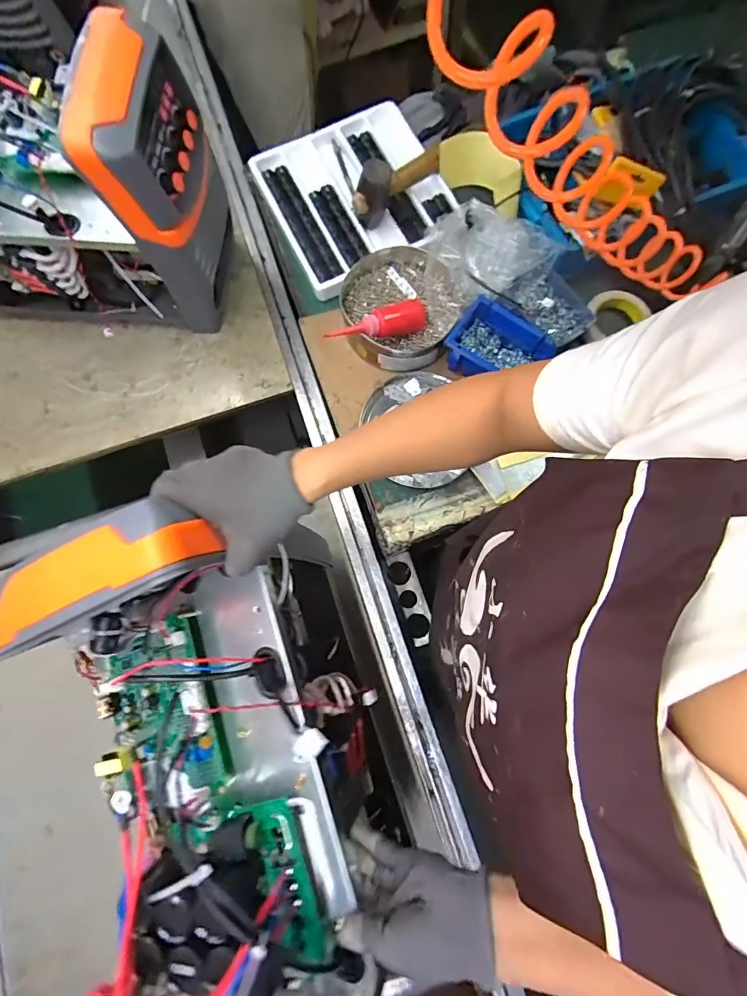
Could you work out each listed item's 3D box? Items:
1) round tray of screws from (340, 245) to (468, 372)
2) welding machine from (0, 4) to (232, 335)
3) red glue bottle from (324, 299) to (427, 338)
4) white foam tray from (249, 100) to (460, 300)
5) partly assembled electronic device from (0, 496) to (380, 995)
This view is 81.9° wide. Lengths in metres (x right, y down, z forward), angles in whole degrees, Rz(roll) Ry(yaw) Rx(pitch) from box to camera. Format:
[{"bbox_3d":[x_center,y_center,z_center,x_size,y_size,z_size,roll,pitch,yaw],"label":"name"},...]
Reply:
[{"bbox_3d":[0.040,-0.315,0.709,0.197,0.076,0.197,0,78,0],"label":"round tray of screws"},{"bbox_3d":[-0.463,-0.421,0.611,0.469,0.345,0.193,4,78,1],"label":"welding machine"},{"bbox_3d":[0.004,-0.275,0.673,0.172,0.040,0.048,-17,123,-21],"label":"red glue bottle"},{"bbox_3d":[-0.027,-0.541,0.777,0.306,0.058,0.315,-27,82,0],"label":"white foam tray"},{"bbox_3d":[-0.143,0.246,0.432,0.234,0.279,0.441,-23,79,-5],"label":"partly assembled electronic device"}]

